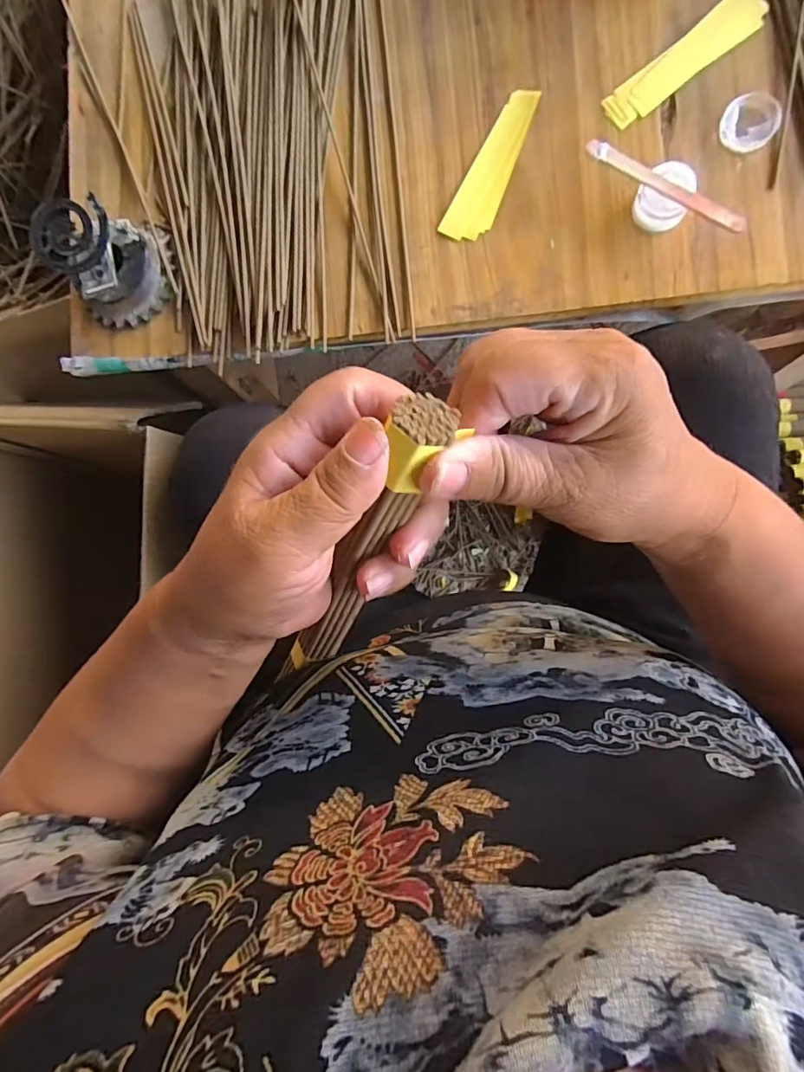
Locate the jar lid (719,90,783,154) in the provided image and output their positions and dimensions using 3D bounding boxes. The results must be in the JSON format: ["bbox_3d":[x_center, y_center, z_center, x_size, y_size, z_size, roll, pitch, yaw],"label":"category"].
[{"bbox_3d":[0.254,-0.301,0.357,0.042,0.007,0.038,-36,83,5],"label":"jar lid"}]

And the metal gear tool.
[{"bbox_3d":[-0.240,-0.221,0.391,0.082,0.064,0.077,0,87,9],"label":"metal gear tool"}]

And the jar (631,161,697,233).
[{"bbox_3d":[0.191,-0.244,0.356,0.034,0.026,0.040,44,94,8],"label":"jar"}]

